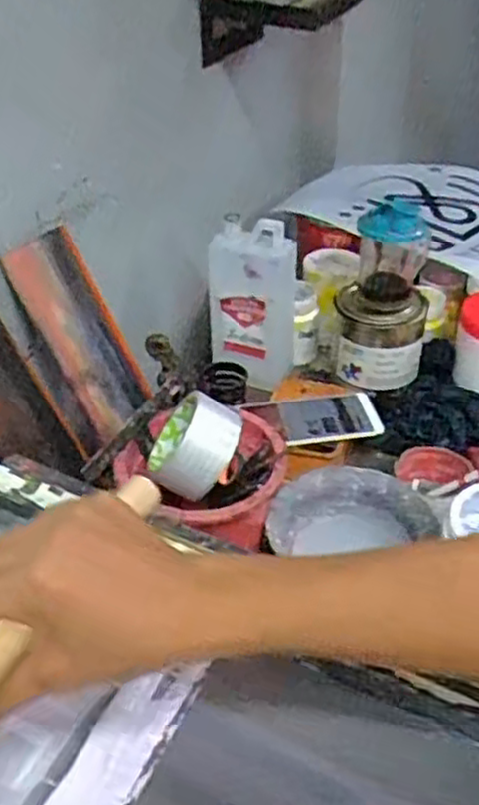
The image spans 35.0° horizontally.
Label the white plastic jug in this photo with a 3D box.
[{"bbox_3d":[0.018,-0.127,0.965,0.111,0.201,0.079,3,37,4],"label":"white plastic jug"}]

